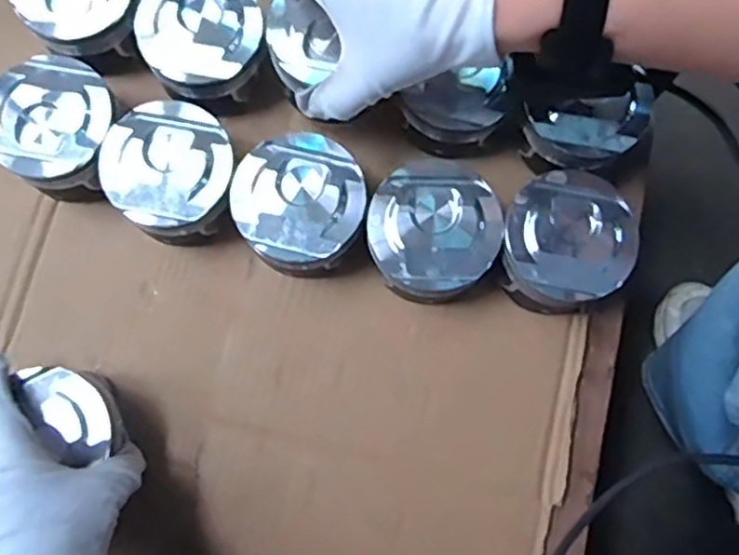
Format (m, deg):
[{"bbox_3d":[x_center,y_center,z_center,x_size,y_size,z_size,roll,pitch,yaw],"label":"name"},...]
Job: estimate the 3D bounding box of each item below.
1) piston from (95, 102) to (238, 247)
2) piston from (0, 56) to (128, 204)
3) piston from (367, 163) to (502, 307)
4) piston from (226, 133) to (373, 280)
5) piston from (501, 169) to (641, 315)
[{"bbox_3d":[-0.130,-0.069,0.455,0.081,0.064,0.084,0,80,-1],"label":"piston"},{"bbox_3d":[-0.208,-0.100,0.460,0.088,0.068,0.083,0,80,-1],"label":"piston"},{"bbox_3d":[0.041,-0.026,0.450,0.083,0.063,0.084,0,80,-1],"label":"piston"},{"bbox_3d":[-0.044,-0.046,0.451,0.084,0.063,0.081,0,80,-1],"label":"piston"},{"bbox_3d":[0.126,-0.021,0.447,0.086,0.059,0.081,0,80,-1],"label":"piston"}]

